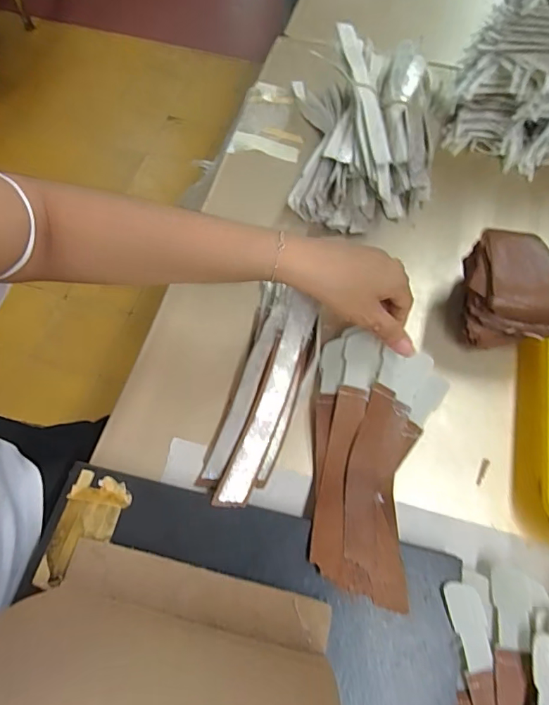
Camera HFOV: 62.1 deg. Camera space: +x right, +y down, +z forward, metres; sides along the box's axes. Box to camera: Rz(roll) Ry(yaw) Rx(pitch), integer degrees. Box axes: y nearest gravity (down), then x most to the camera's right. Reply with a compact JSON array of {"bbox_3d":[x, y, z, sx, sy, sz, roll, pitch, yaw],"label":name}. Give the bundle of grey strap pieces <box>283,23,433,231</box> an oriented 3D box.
[{"bbox_3d":[0.098,-0.252,0.516,0.161,0.075,0.238,8,64,2],"label":"bundle of grey strap pieces"}]

